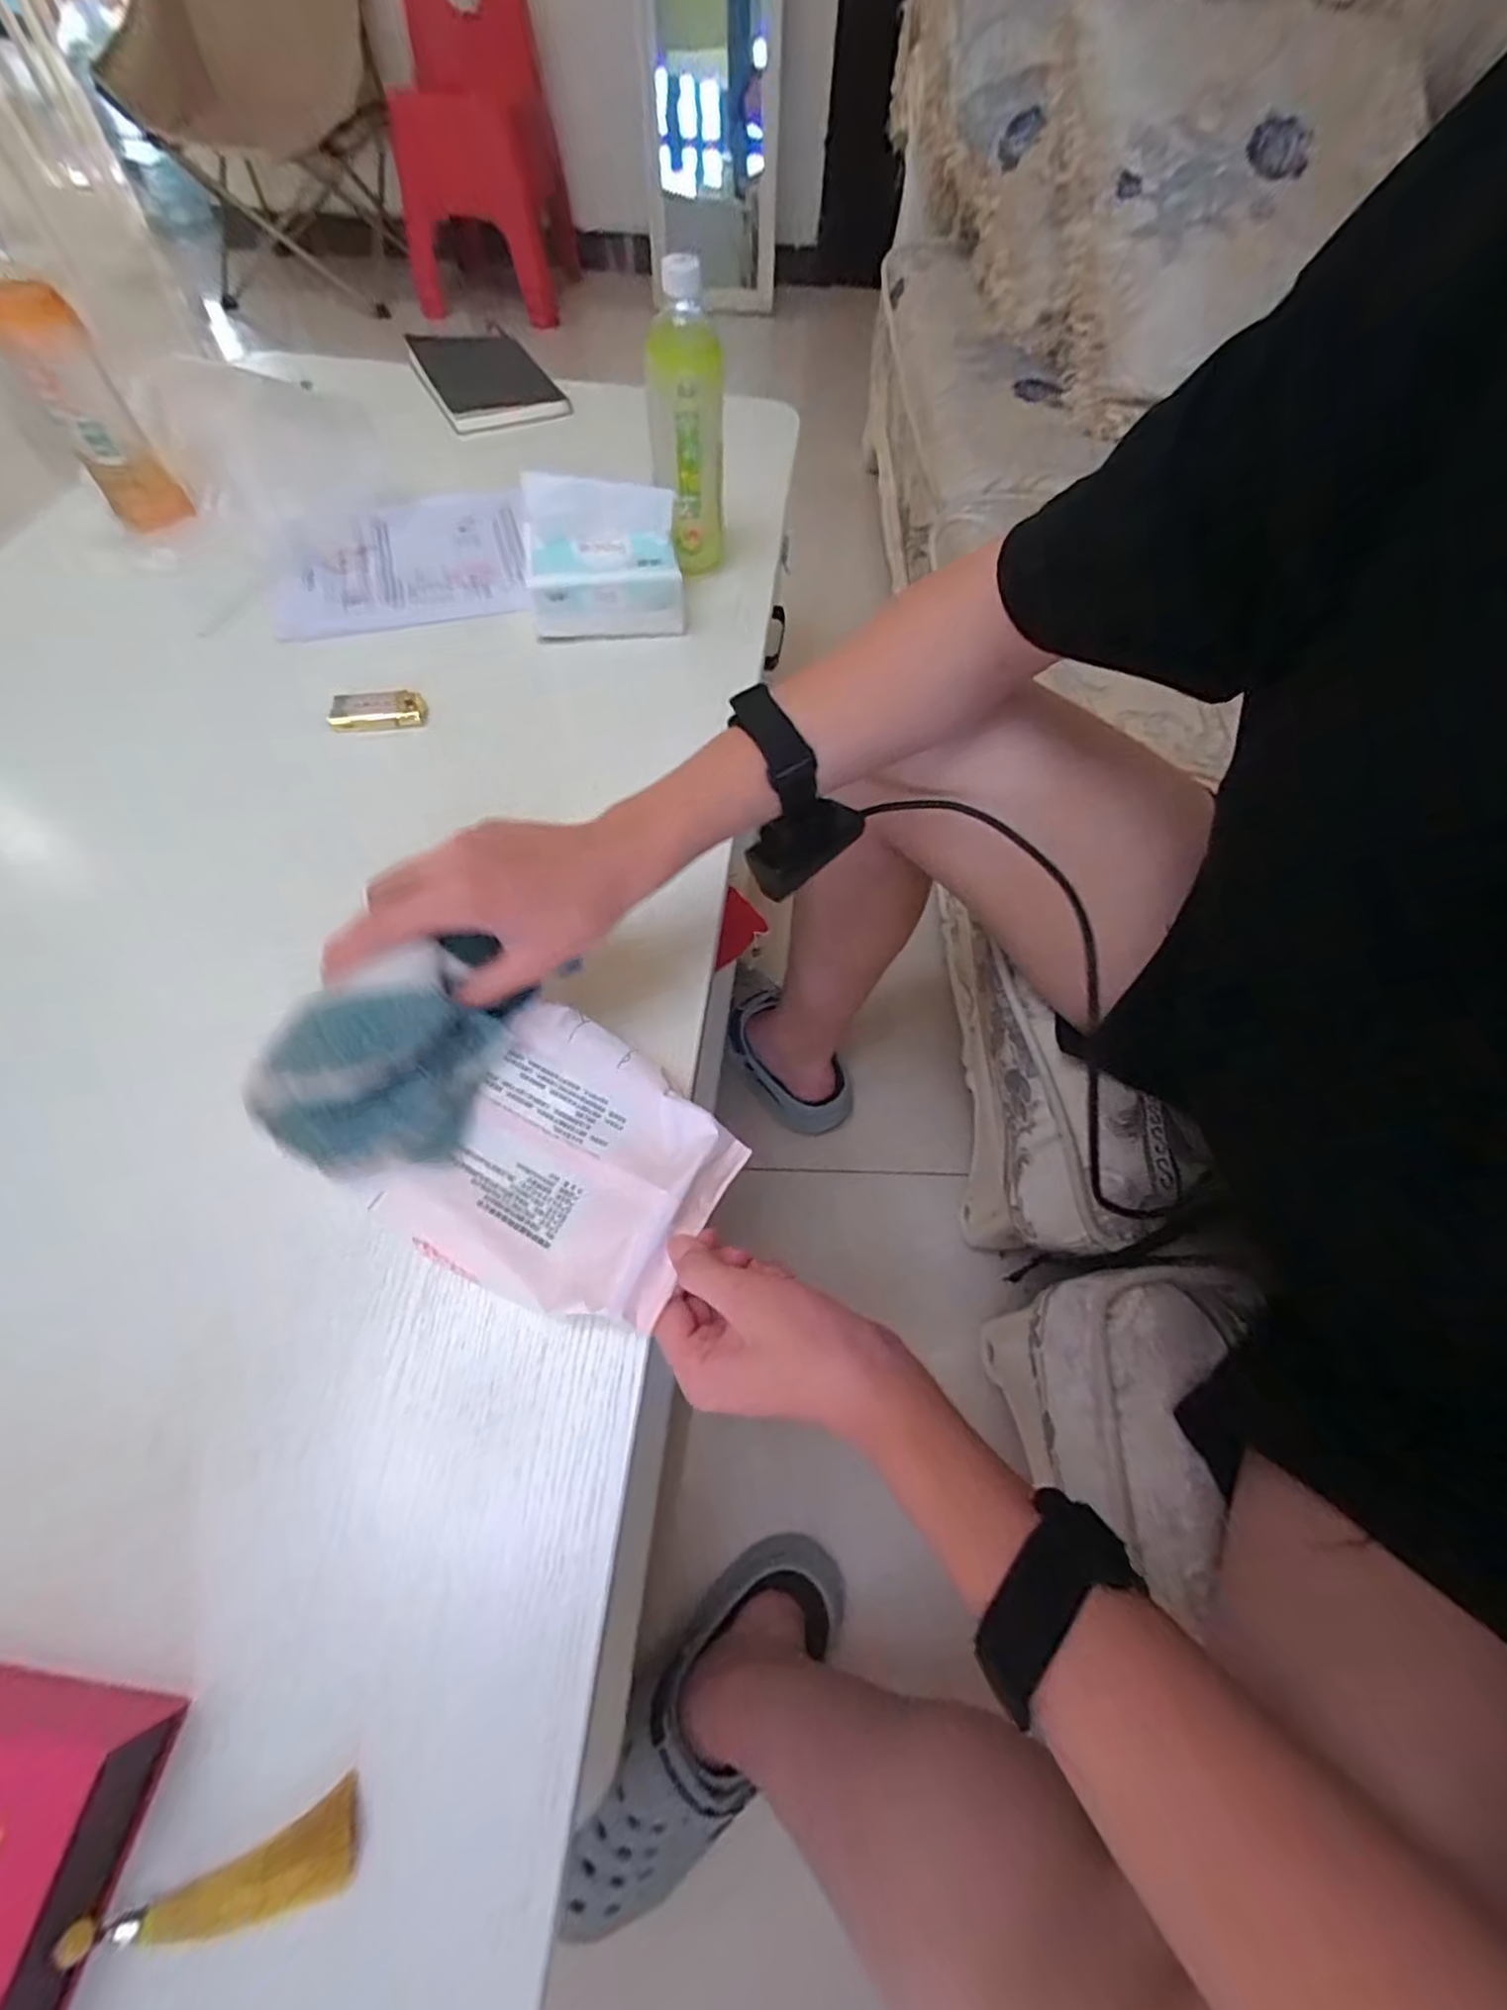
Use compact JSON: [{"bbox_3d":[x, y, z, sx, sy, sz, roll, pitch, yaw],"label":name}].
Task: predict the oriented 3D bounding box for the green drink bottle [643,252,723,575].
[{"bbox_3d":[-0.057,-0.493,0.594,0.058,0.196,0.072,2,61,-1],"label":"green drink bottle"}]

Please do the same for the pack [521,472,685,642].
[{"bbox_3d":[-0.132,-0.388,0.595,0.130,0.098,0.073,-6,61,-6],"label":"pack"}]

